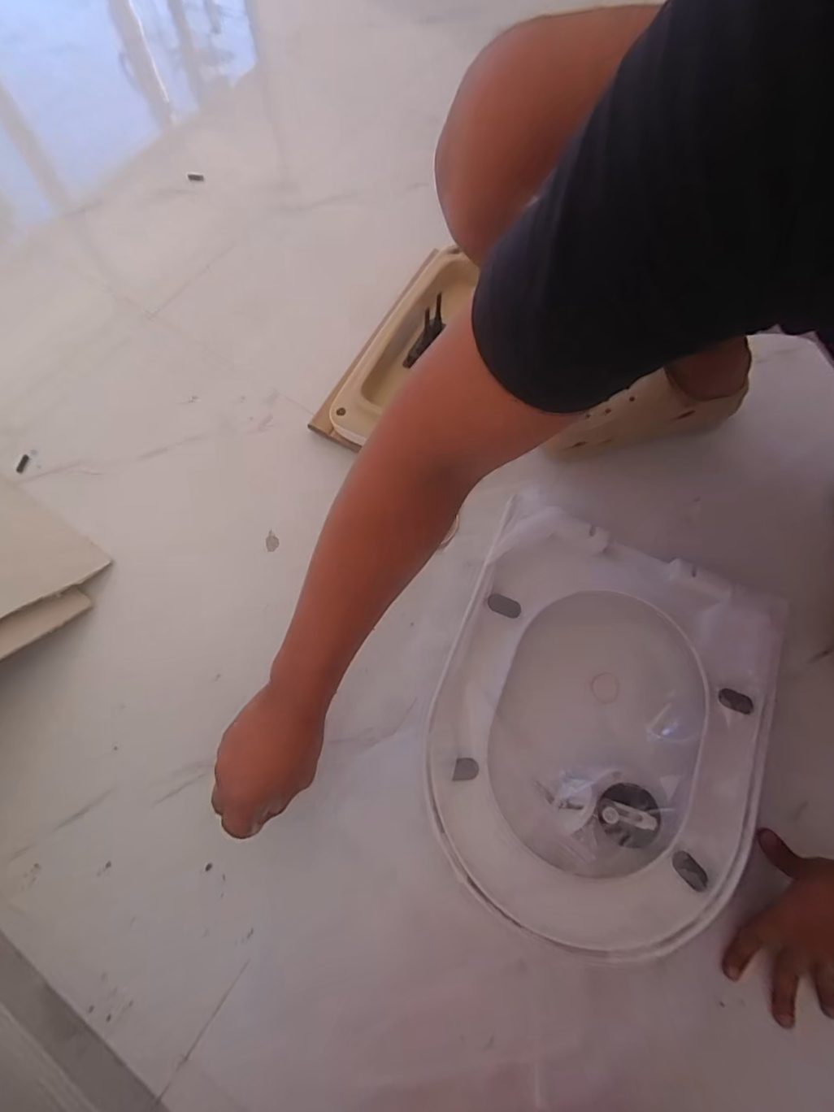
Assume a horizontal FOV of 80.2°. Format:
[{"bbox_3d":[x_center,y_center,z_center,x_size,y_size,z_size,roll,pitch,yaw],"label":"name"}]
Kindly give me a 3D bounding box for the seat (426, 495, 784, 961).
[{"bbox_3d":[0.193,0.167,0.518,0.328,0.050,0.399,20,70,8],"label":"seat"}]

